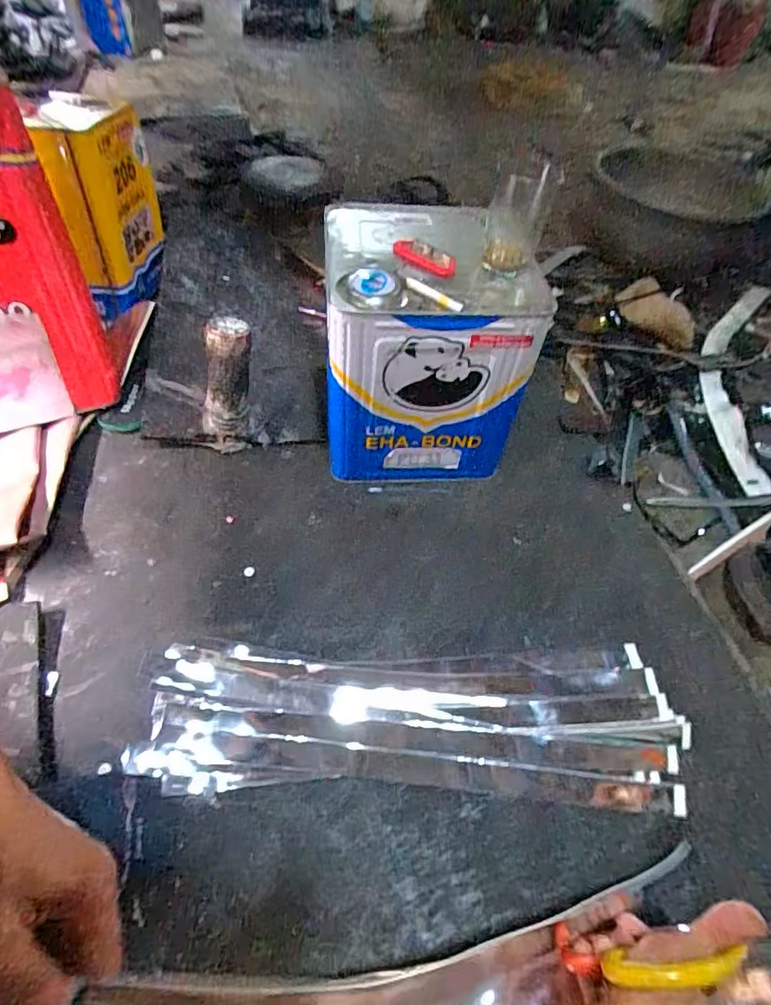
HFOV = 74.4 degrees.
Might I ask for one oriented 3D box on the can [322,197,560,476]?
[{"bbox_3d":[0.044,-0.198,0.667,0.226,0.265,0.234,0,53,-4],"label":"can"}]

